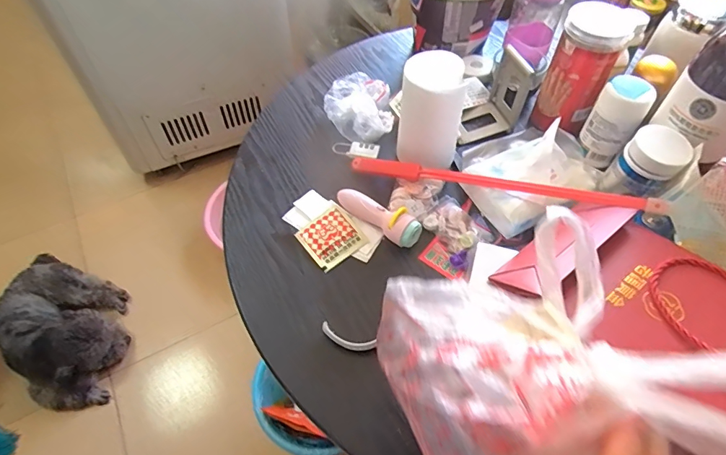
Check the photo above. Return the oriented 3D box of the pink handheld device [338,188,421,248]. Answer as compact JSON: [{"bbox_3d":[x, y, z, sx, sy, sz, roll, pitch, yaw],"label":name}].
[{"bbox_3d":[0.016,-0.018,0.503,0.106,0.031,0.028,35,61,23],"label":"pink handheld device"}]

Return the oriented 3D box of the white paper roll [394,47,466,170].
[{"bbox_3d":[0.080,-0.141,0.523,0.069,0.109,0.070,0,54,0],"label":"white paper roll"}]

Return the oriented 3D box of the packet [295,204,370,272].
[{"bbox_3d":[-0.037,0.011,0.504,0.063,0.008,0.064,-32,60,-21],"label":"packet"}]

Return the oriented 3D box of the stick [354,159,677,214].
[{"bbox_3d":[0.140,-0.053,0.498,0.341,0.015,0.021,12,53,28],"label":"stick"}]

